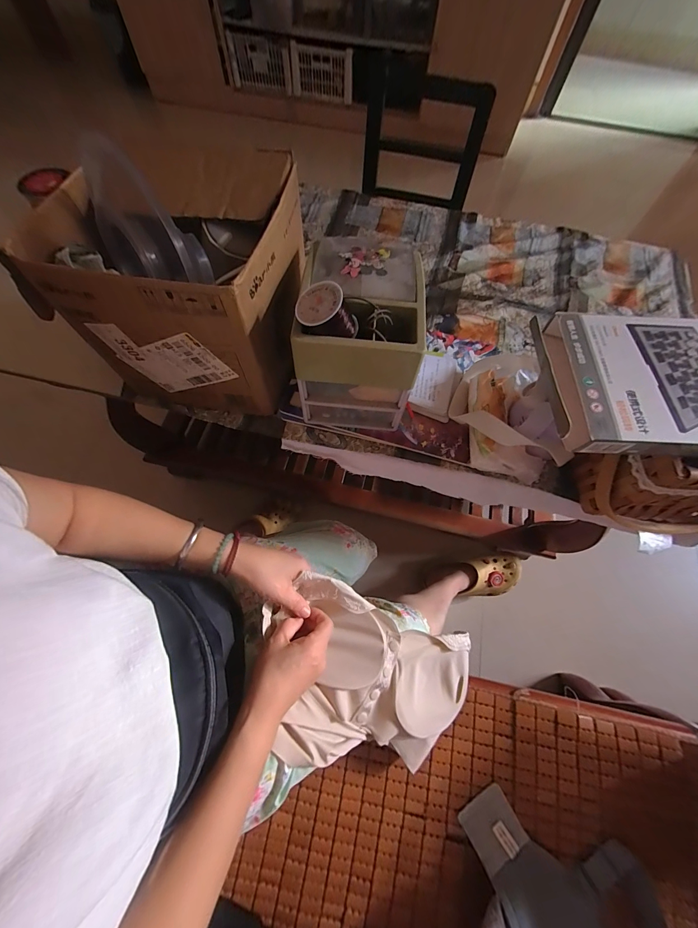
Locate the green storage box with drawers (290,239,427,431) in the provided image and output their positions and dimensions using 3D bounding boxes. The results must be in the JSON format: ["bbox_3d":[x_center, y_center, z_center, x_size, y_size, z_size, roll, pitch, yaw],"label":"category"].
[{"bbox_3d":[0.014,-0.163,0.405,0.130,0.187,0.174,6,67,1],"label":"green storage box with drawers"}]

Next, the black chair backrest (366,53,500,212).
[{"bbox_3d":[0.186,-0.817,0.829,0.298,0.247,0.056,20,68,9],"label":"black chair backrest"}]

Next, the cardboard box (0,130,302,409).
[{"bbox_3d":[-0.182,-0.209,0.407,0.221,0.210,0.207,9,67,2],"label":"cardboard box"}]

